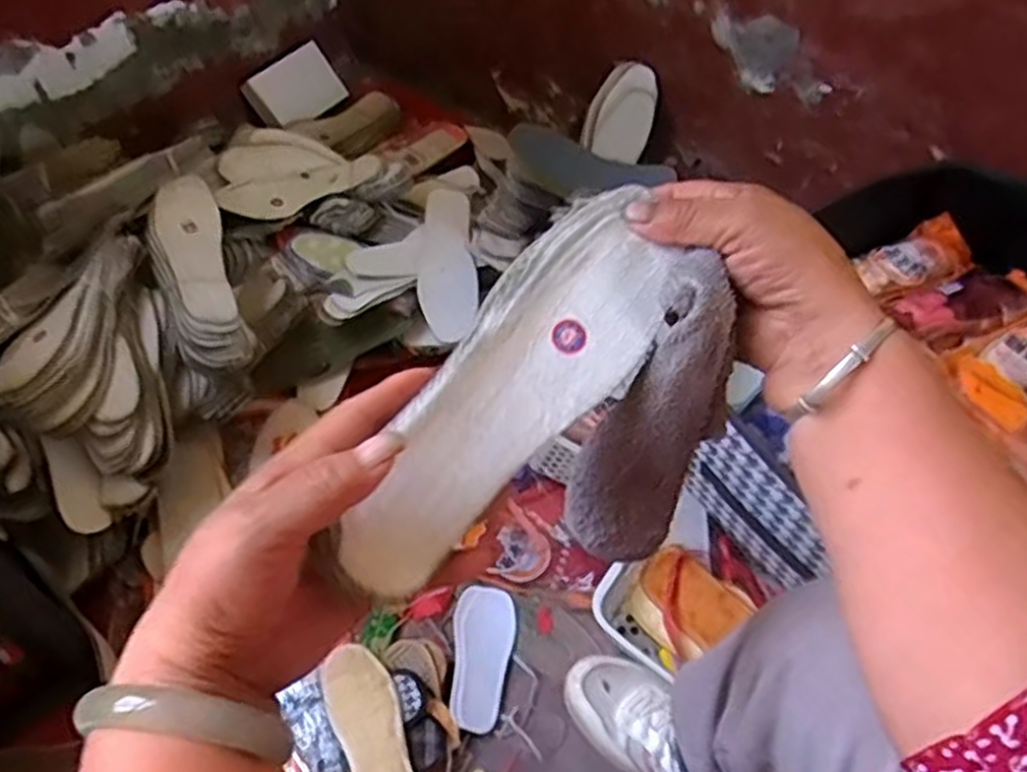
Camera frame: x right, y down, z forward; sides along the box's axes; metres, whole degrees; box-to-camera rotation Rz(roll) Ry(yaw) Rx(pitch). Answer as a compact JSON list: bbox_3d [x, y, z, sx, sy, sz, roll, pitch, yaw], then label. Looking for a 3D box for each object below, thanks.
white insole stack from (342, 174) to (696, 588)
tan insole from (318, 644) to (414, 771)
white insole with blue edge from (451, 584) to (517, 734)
[{"bbox_3d":[0.003,-0.002,0.352,0.068,0.028,0.206,41,75,-8],"label":"white insole stack"},{"bbox_3d":[-0.132,0.318,0.727,0.061,0.024,0.159,-18,58,-18],"label":"tan insole"},{"bbox_3d":[-0.031,0.278,0.814,0.064,0.005,0.152,12,45,-10],"label":"white insole with blue edge"}]

